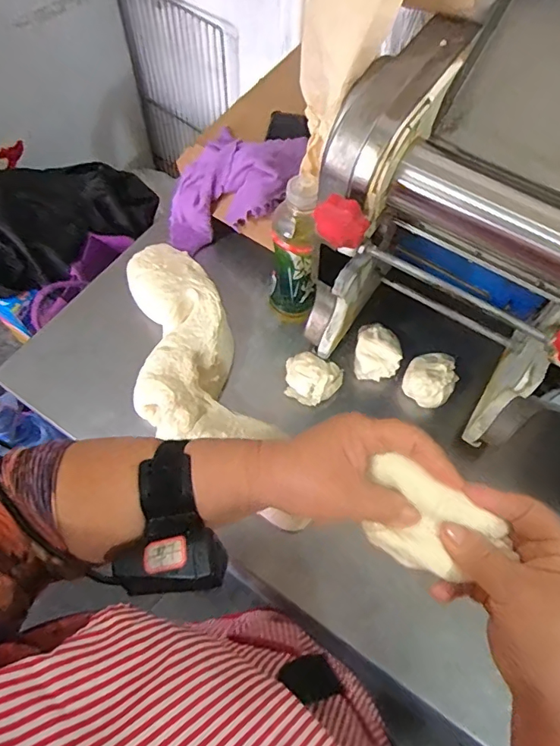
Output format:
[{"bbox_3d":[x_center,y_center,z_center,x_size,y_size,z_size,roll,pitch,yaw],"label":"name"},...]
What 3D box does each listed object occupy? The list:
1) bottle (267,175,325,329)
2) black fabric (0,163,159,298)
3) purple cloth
[{"bbox_3d":[0.018,-0.142,0.622,0.054,0.207,0.059,1,63,-2],"label":"bottle"},{"bbox_3d":[-0.464,-0.319,0.995,0.395,0.123,0.241,-30,68,-16],"label":"black fabric"},{"bbox_3d":[-0.076,-0.276,0.745,0.188,0.132,0.148,6,63,1],"label":"purple cloth"}]

